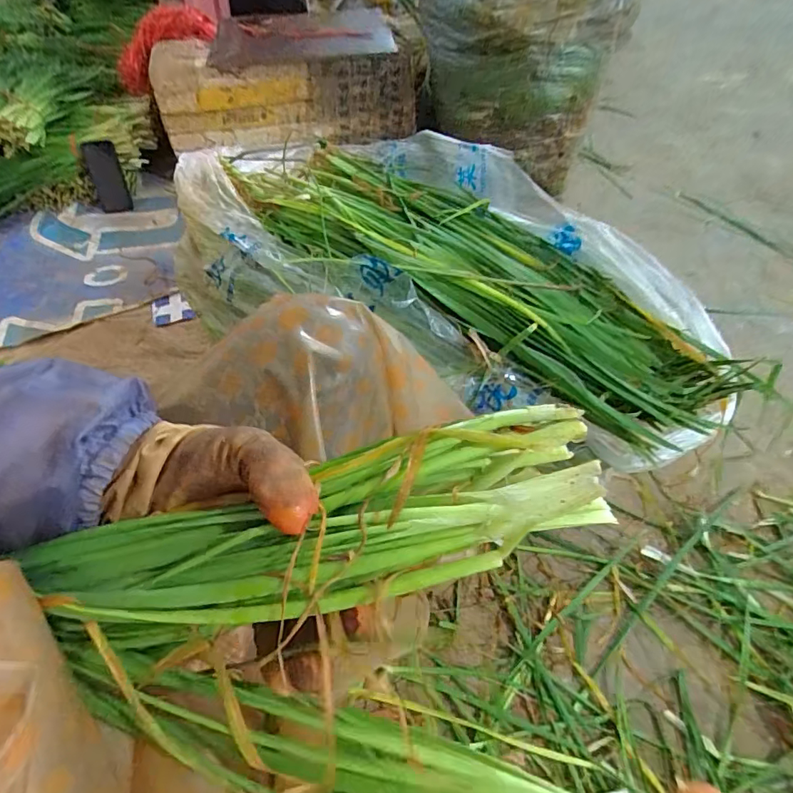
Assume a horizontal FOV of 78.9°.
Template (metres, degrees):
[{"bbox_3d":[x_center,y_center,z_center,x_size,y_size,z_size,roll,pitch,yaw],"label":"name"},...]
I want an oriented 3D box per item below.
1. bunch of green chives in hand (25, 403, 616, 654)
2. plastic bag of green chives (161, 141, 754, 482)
[{"bbox_3d":[-0.044,0.059,0.201,0.246,0.029,0.058,-16,51,9],"label":"bunch of green chives in hand"},{"bbox_3d":[0.063,-0.158,0.541,0.583,0.135,0.324,19,54,15],"label":"plastic bag of green chives"}]

